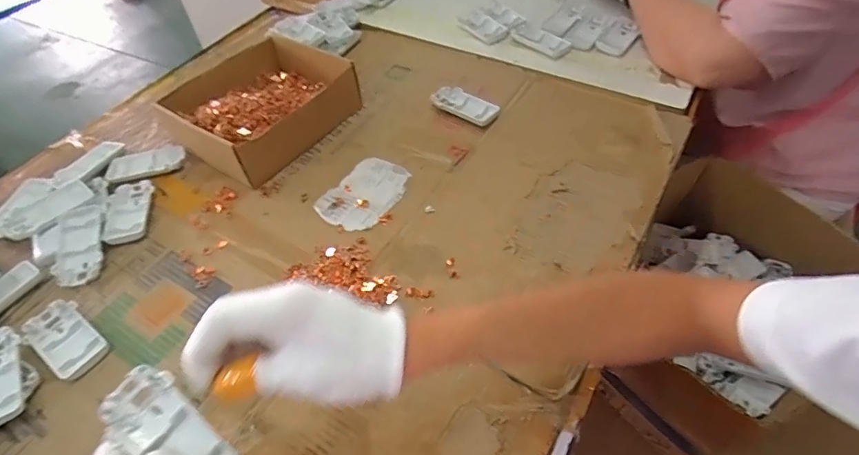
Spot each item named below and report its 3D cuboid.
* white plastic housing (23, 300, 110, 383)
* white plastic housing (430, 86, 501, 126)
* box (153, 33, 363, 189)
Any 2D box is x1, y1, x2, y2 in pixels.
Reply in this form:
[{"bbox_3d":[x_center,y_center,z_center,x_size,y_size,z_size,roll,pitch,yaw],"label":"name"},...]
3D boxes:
[{"bbox_3d":[-0.362,0.109,0.483,0.098,0.012,0.050,25,55,24],"label":"white plastic housing"},{"bbox_3d":[0.051,-0.173,0.687,0.099,0.016,0.047,30,60,22],"label":"white plastic housing"},{"bbox_3d":[-0.231,-0.173,0.670,0.194,0.062,0.208,29,59,22],"label":"box"}]

